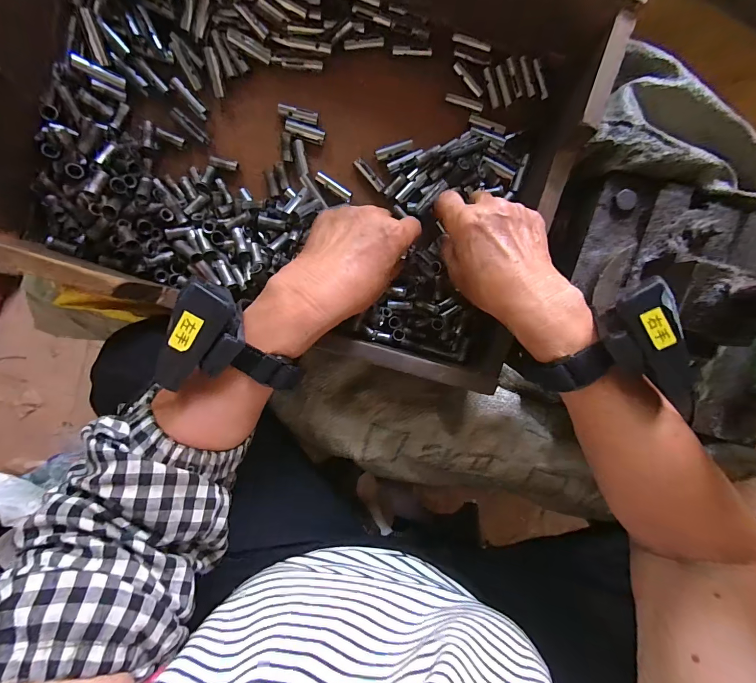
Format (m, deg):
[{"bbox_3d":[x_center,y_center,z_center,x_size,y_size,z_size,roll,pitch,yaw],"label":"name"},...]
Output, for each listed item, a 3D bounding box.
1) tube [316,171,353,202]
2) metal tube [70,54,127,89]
[{"bbox_3d":[-0.042,-0.147,0.338,0.037,0.009,0.010,30,93,-3],"label":"tube"},{"bbox_3d":[-0.238,-0.230,0.304,0.006,0.036,0.010,11,95,42],"label":"metal tube"}]

